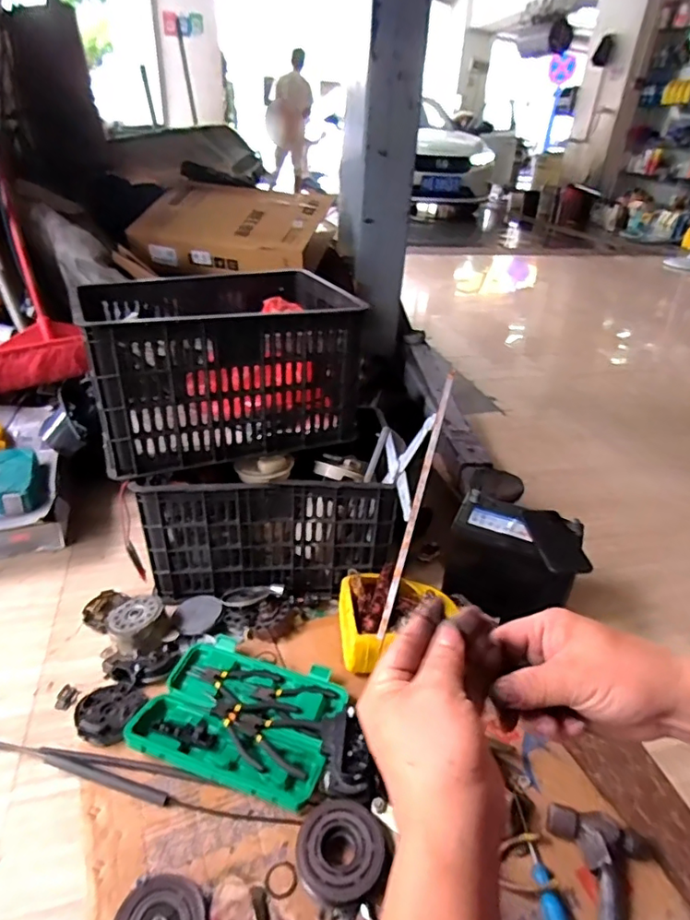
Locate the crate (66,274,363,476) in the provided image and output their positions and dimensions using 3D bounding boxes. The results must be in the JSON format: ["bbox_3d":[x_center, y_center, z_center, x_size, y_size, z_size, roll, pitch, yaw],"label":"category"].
[{"bbox_3d":[-0.248,-0.205,1.082,0.473,0.260,0.356,-9,34,-19],"label":"crate"}]

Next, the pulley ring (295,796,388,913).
[{"bbox_3d":[-0.007,0.491,0.674,0.114,0.038,0.107,3,32,-2],"label":"pulley ring"}]

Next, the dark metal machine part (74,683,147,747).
[{"bbox_3d":[-0.372,0.386,0.832,0.099,0.026,0.098,10,32,9],"label":"dark metal machine part"}]

